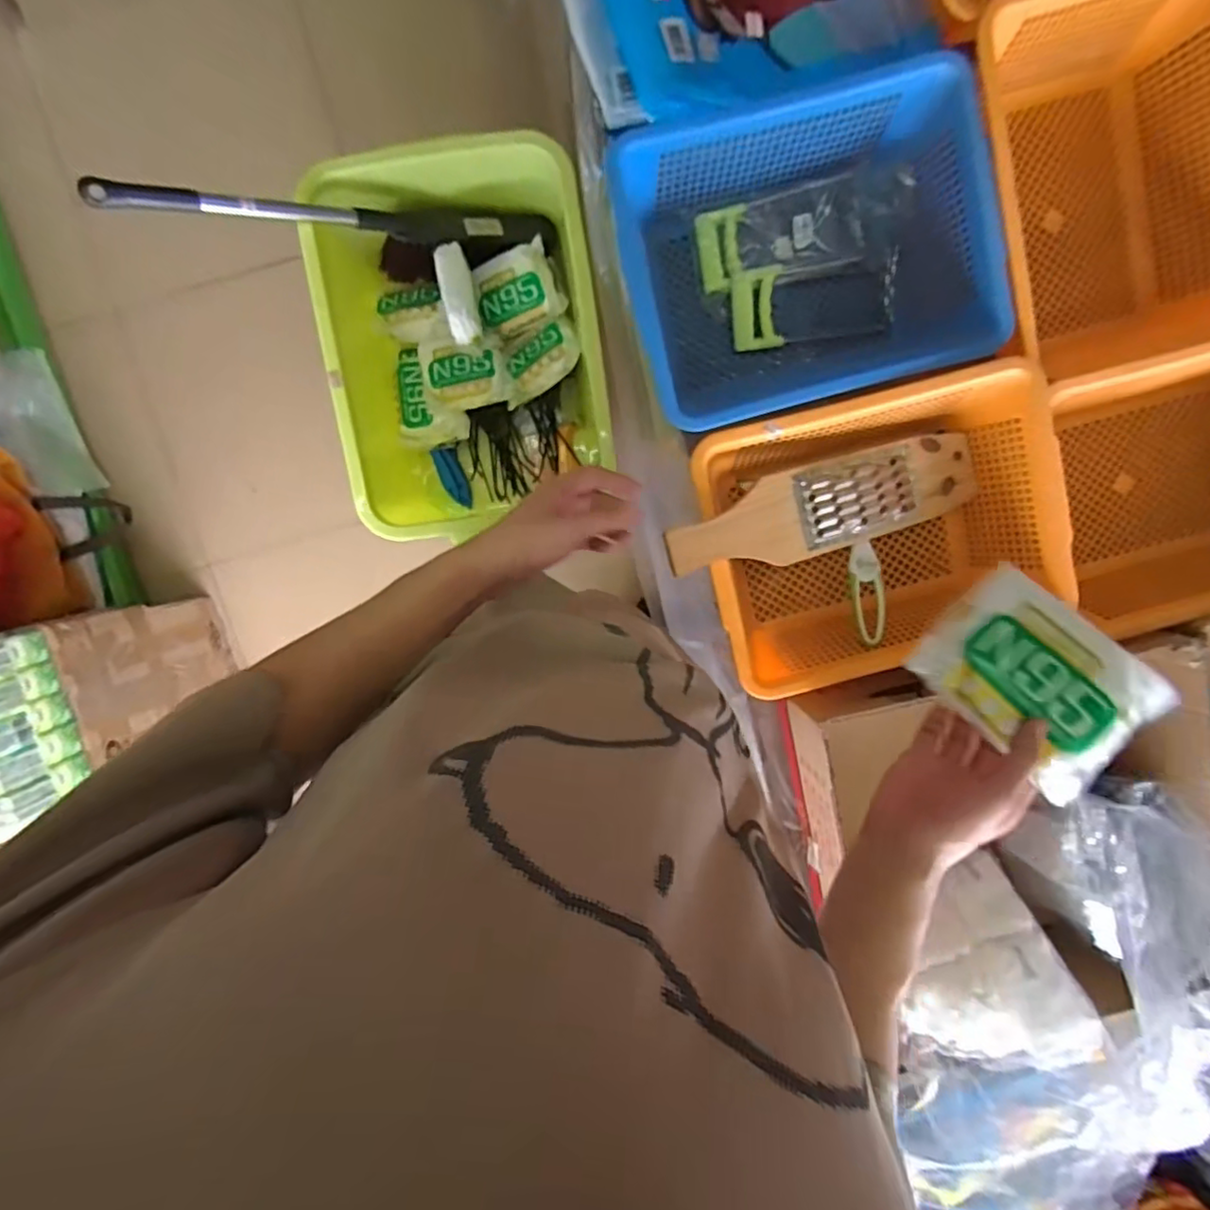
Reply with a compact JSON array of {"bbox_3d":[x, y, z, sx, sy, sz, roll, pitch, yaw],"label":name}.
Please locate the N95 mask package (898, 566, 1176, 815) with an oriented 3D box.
[{"bbox_3d":[0.322,0.054,0.461,0.115,0.030,0.145,-45,74,-2],"label":"N95 mask package"}]

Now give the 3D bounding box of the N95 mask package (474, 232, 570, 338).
[{"bbox_3d":[-0.131,-0.482,0.946,0.120,0.035,0.115,-19,98,1],"label":"N95 mask package"}]

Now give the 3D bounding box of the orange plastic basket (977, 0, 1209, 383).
[{"bbox_3d":[0.518,-0.442,0.700,0.274,0.202,0.380,-14,98,1],"label":"orange plastic basket"}]

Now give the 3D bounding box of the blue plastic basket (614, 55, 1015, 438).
[{"bbox_3d":[0.204,-0.362,0.675,0.363,0.130,0.292,-15,98,1],"label":"blue plastic basket"}]

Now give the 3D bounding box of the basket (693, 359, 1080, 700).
[{"bbox_3d":[0.291,-0.079,0.708,0.358,0.140,0.281,-14,98,1],"label":"basket"}]

